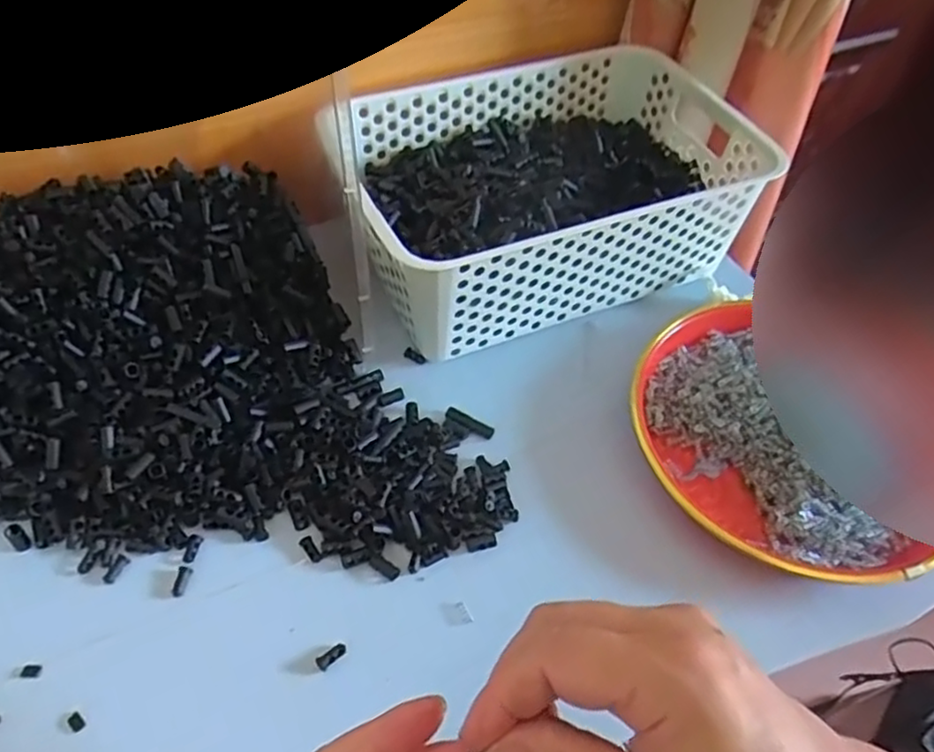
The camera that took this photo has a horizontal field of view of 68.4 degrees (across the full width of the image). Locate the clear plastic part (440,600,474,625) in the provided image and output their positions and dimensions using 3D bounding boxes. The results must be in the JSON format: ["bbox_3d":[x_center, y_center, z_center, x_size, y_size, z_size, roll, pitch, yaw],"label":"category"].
[{"bbox_3d":[-0.006,0.135,0.392,0.014,0.004,0.016,-20,55,-20],"label":"clear plastic part"}]

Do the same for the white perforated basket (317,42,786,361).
[{"bbox_3d":[0.056,-0.146,0.548,0.303,0.102,0.204,-16,53,-17],"label":"white perforated basket"}]

